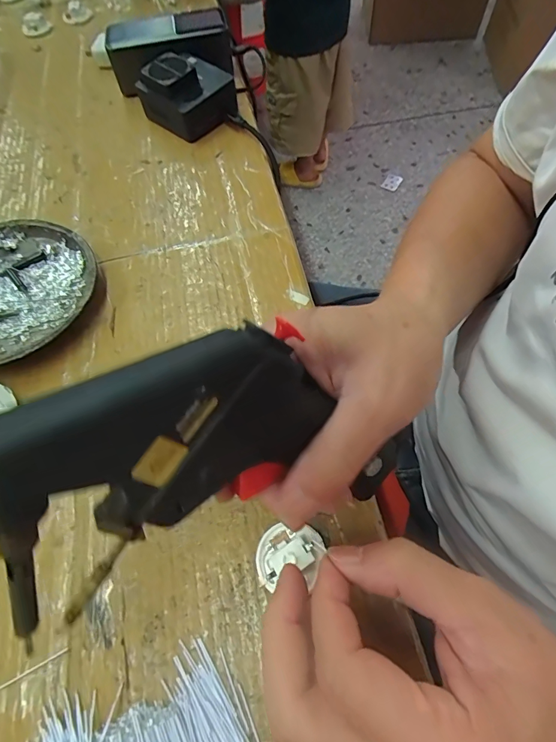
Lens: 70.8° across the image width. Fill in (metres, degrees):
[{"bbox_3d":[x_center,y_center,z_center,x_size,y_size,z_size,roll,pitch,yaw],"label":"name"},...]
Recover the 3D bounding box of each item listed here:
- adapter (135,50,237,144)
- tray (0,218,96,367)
[{"bbox_3d":[-0.090,-0.280,0.394,0.067,0.048,0.077,41,72,20],"label":"adapter"},{"bbox_3d":[-0.217,-0.061,0.308,0.140,0.018,0.143,-1,63,2],"label":"tray"}]

